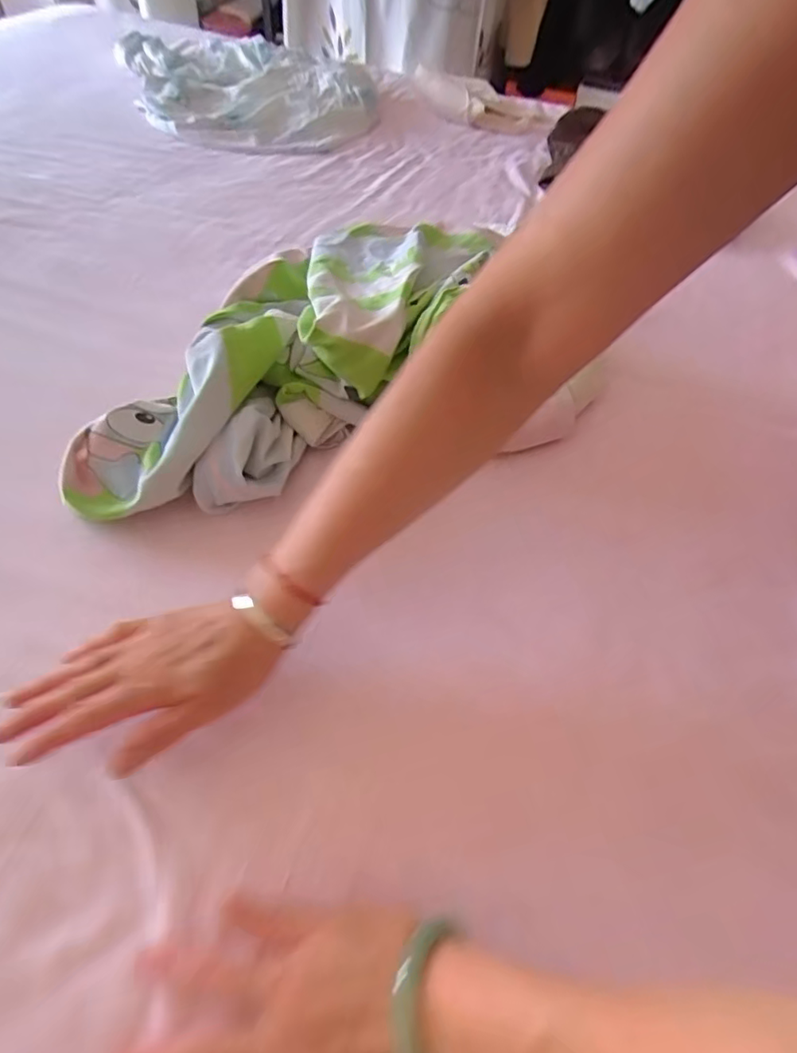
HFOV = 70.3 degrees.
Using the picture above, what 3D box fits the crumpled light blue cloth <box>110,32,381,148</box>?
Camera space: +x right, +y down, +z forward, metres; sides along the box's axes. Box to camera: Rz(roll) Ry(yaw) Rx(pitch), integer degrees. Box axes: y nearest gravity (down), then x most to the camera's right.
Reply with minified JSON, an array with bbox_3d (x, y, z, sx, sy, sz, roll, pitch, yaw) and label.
[{"bbox_3d":[-0.279,-0.831,1.048,0.399,0.053,0.523,-21,59,-19],"label":"crumpled light blue cloth"}]

